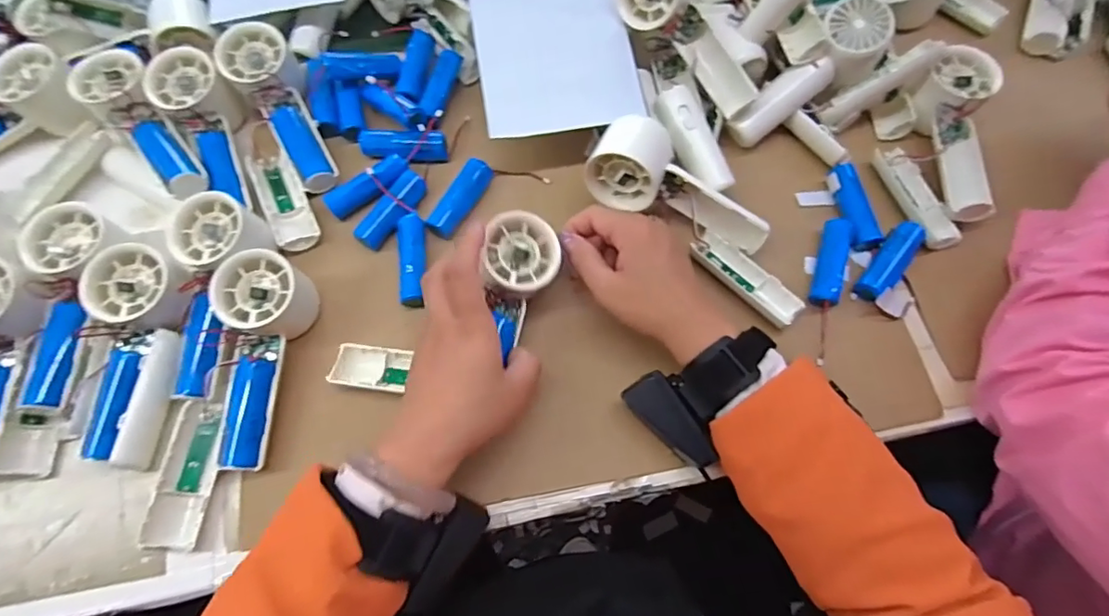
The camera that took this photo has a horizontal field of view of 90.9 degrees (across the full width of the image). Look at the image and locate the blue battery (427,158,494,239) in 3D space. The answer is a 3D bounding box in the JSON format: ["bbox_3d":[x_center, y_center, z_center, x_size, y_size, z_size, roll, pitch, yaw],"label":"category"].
[{"bbox_3d":[-0.078,-0.092,0.453,0.020,0.018,0.072,27,70,10],"label":"blue battery"}]

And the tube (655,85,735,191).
[{"bbox_3d":[0.115,-0.139,0.453,0.031,0.017,0.095,-26,83,-11],"label":"tube"}]

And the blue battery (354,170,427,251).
[{"bbox_3d":[-0.131,-0.081,0.449,0.024,0.016,0.074,30,71,11],"label":"blue battery"}]

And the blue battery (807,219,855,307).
[{"bbox_3d":[0.220,-0.036,0.431,0.022,0.017,0.077,21,69,7],"label":"blue battery"}]

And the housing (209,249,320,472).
[{"bbox_3d":[-0.212,0.037,0.396,0.054,0.051,0.150,0,80,-1],"label":"housing"}]

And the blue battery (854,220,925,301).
[{"bbox_3d":[0.265,-0.037,0.430,0.021,0.017,0.072,37,72,13],"label":"blue battery"}]

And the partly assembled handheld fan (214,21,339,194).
[{"bbox_3d":[-0.234,-0.169,0.470,0.060,0.056,0.155,-27,76,-16],"label":"partly assembled handheld fan"}]

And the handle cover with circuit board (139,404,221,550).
[{"bbox_3d":[-0.249,0.113,0.375,0.030,0.023,0.093,-2,68,-2],"label":"handle cover with circuit board"}]

